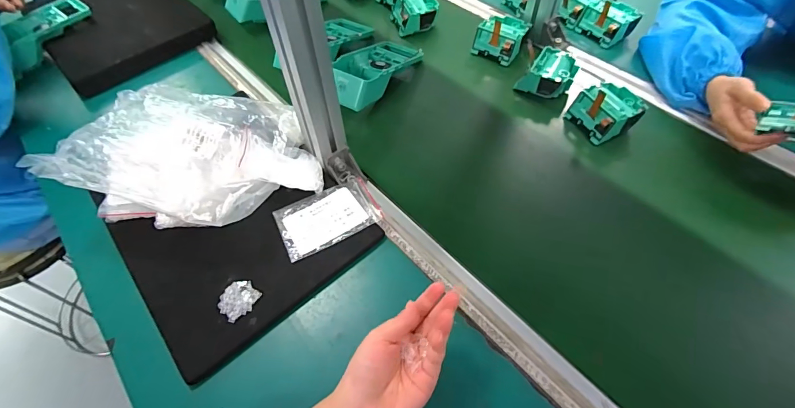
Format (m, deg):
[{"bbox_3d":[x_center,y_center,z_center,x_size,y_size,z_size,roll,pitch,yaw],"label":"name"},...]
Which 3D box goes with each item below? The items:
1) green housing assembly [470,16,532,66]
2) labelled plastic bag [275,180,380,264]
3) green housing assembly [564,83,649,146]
[{"bbox_3d":[0.178,-0.288,0.671,0.077,0.052,0.077,28,61,20],"label":"green housing assembly"},{"bbox_3d":[-0.084,0.014,0.477,0.118,0.014,0.077,-24,58,-12],"label":"labelled plastic bag"},{"bbox_3d":[0.300,-0.133,0.559,0.078,0.052,0.079,-19,57,-11],"label":"green housing assembly"}]

